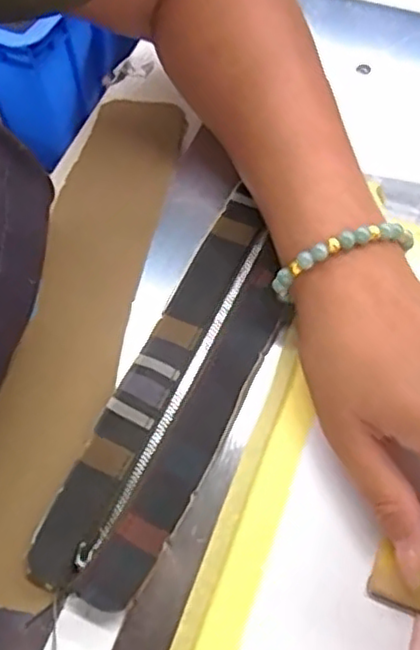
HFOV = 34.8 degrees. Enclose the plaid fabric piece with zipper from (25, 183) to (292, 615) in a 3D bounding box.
[{"bbox_3d":[-0.012,0.025,0.309,0.052,0.009,0.203,21,64,15],"label":"plaid fabric piece with zipper"}]

